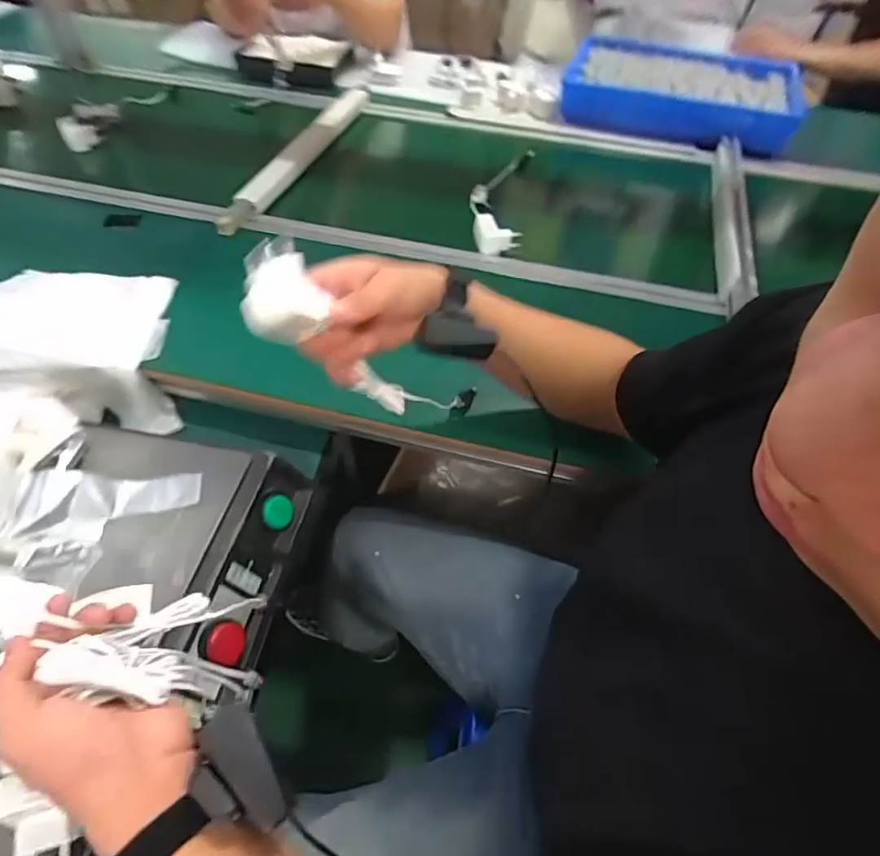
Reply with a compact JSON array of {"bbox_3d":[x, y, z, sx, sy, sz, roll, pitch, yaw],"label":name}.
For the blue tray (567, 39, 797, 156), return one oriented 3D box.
[{"bbox_3d":[0.485,-0.674,1.093,0.452,0.080,0.285,14,52,9],"label":"blue tray"}]

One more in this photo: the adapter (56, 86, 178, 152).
[{"bbox_3d":[-0.638,-0.615,1.050,0.108,0.028,0.261,12,52,8],"label":"adapter"}]

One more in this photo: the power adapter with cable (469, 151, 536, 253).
[{"bbox_3d":[0.098,-0.385,0.888,0.087,0.036,0.296,9,51,5],"label":"power adapter with cable"}]

